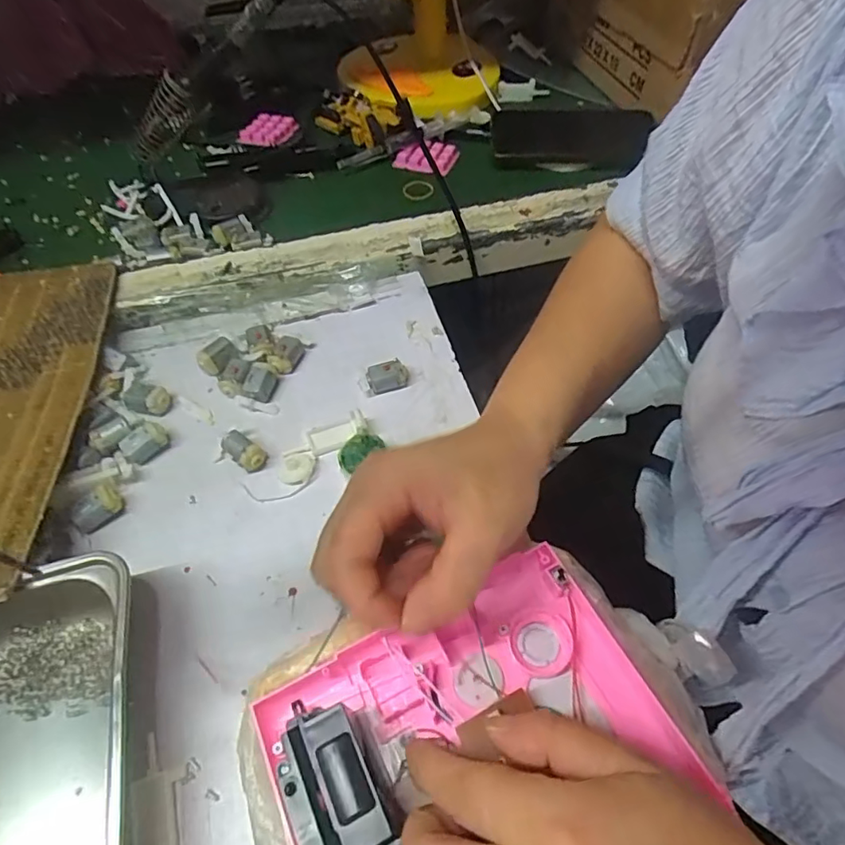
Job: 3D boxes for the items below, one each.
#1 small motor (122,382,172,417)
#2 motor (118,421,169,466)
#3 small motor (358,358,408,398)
[{"bbox_3d":[-0.198,-0.017,0.393,0.033,0.016,0.021,19,57,13],"label":"small motor"},{"bbox_3d":[-0.188,0.014,0.370,0.029,0.016,0.019,-28,59,-18],"label":"motor"},{"bbox_3d":[-0.029,-0.033,0.399,0.034,0.015,0.017,-17,57,-11],"label":"small motor"}]

